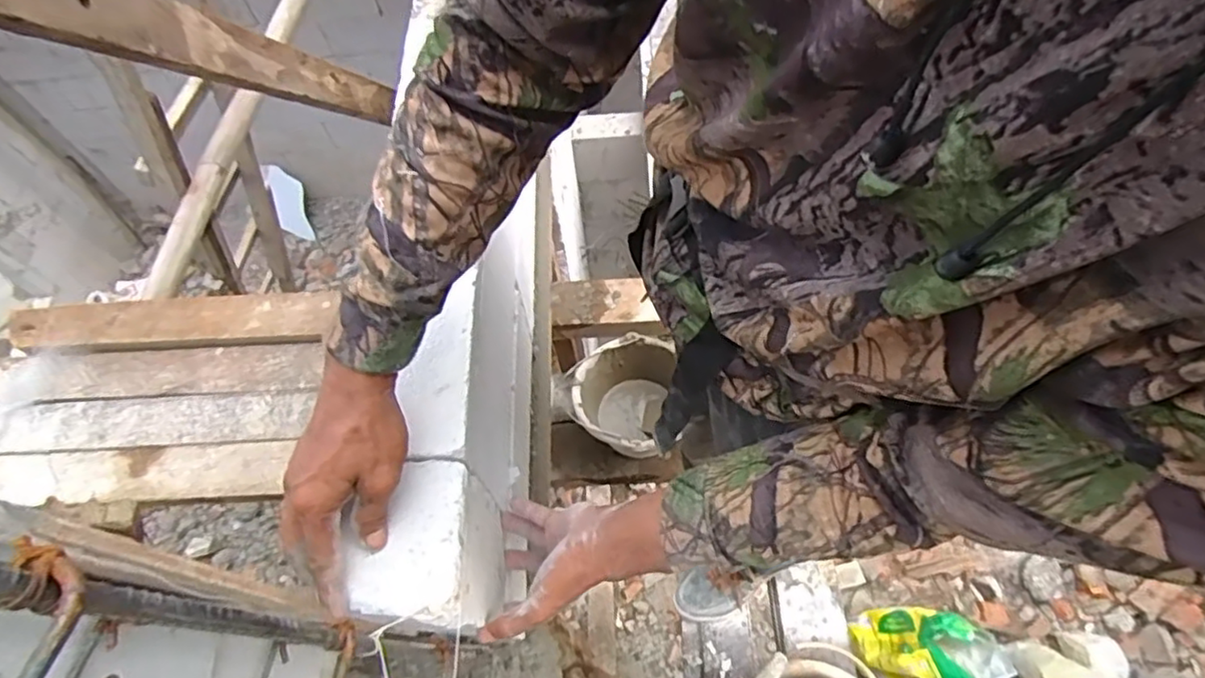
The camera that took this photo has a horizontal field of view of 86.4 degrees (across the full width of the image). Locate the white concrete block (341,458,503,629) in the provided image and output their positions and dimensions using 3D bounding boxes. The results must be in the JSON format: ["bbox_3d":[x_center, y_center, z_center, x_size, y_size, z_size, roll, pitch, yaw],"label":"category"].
[{"bbox_3d":[-0.131,0.171,0.508,0.080,0.160,0.109,-5,61,1],"label":"white concrete block"}]

